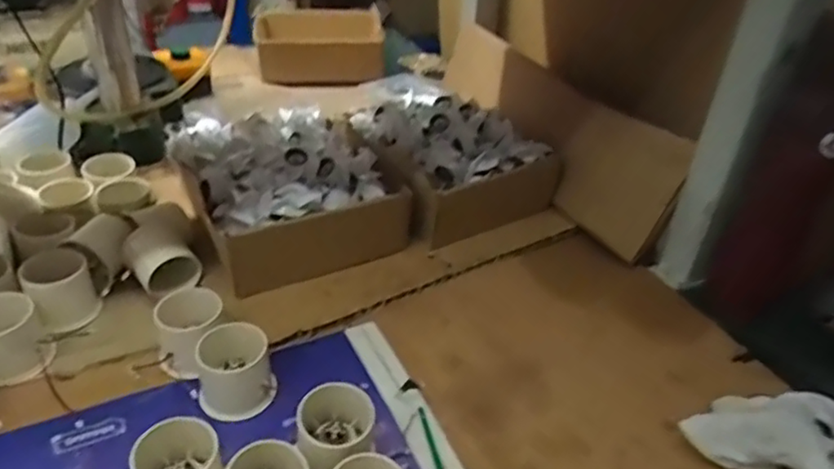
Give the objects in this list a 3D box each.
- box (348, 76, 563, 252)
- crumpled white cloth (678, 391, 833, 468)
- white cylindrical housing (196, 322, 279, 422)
[{"bbox_3d":[0.034,-0.096,0.721,0.188,0.091,0.200,-19,43,-30],"label":"box"},{"bbox_3d":[0.274,0.147,0.464,0.117,0.060,0.092,31,43,30],"label":"crumpled white cloth"},{"bbox_3d":[-0.135,0.102,0.470,0.054,0.049,0.049,-8,38,-18],"label":"white cylindrical housing"}]

